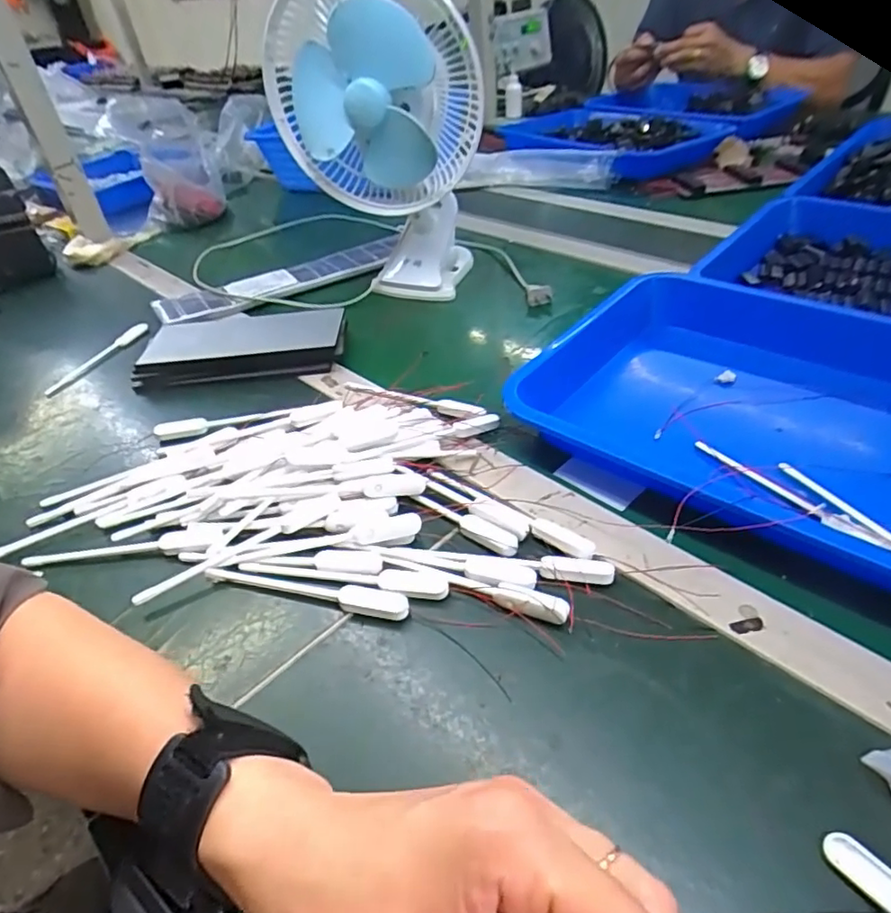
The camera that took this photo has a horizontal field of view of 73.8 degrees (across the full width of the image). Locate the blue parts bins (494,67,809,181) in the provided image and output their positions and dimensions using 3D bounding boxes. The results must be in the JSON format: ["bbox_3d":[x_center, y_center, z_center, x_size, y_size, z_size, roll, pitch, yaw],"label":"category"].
[{"bbox_3d":[0.365,-0.610,1.097,0.541,0.061,0.383,-24,43,-19],"label":"blue parts bins"}]

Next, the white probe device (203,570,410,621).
[{"bbox_3d":[-0.091,0.086,0.381,0.141,0.005,0.017,5,41,14],"label":"white probe device"}]

